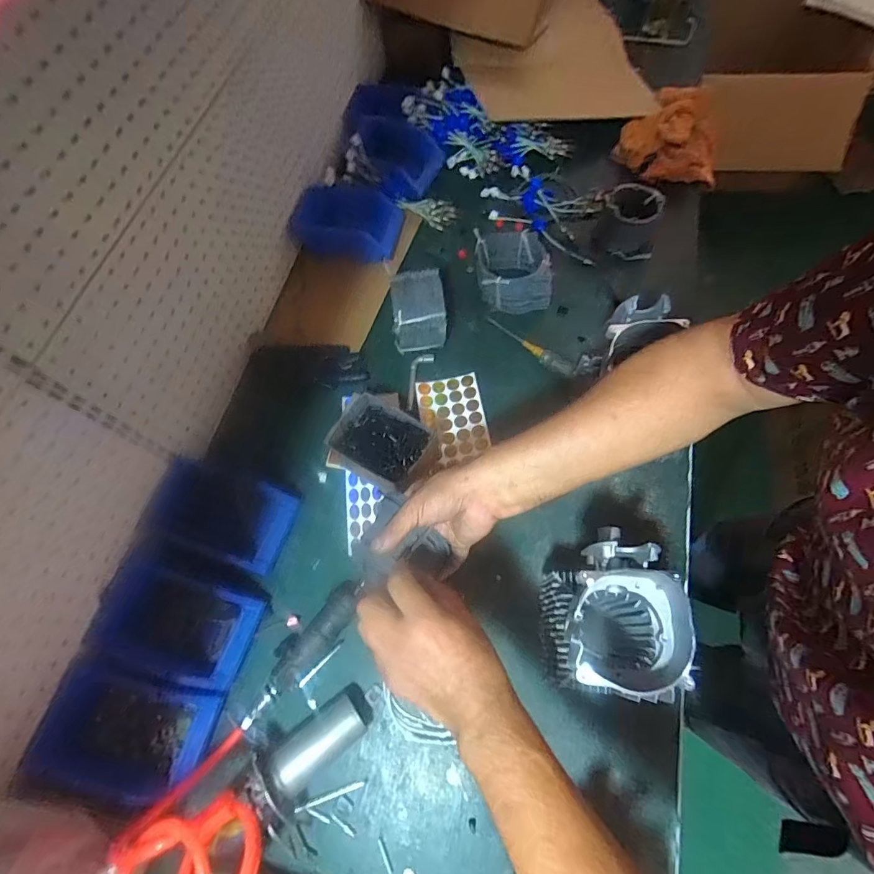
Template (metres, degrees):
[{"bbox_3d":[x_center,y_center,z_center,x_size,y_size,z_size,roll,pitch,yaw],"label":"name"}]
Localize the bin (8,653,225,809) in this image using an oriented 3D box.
[{"bbox_3d":[-0.369,0.351,0.542,0.169,0.120,0.131,12,67,9],"label":"bin"}]

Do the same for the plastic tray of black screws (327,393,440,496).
[{"bbox_3d":[-0.074,0.012,0.655,0.150,0.043,0.109,29,71,15],"label":"plastic tray of black screws"}]

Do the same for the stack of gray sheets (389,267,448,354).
[{"bbox_3d":[-0.031,-0.200,0.765,0.089,0.118,0.102,-6,66,1],"label":"stack of gray sheets"}]

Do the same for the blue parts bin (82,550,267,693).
[{"bbox_3d":[-0.342,0.243,0.595,0.184,0.070,0.123,19,68,11],"label":"blue parts bin"}]

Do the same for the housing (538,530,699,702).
[{"bbox_3d":[0.192,0.207,0.510,0.117,0.181,0.133,7,67,6],"label":"housing"}]

